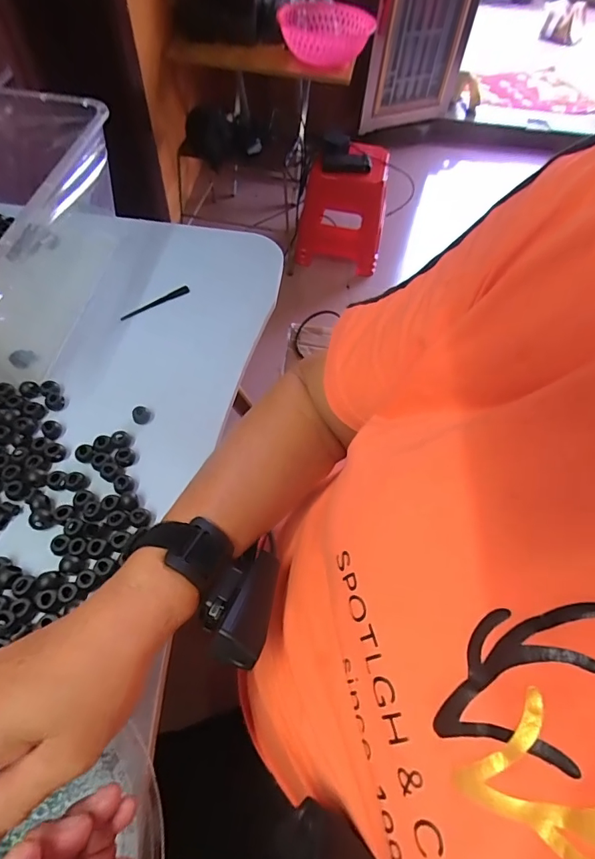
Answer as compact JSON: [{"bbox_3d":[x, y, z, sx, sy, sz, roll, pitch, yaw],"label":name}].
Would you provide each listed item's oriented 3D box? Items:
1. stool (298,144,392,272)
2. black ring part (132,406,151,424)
[{"bbox_3d":[0.156,-0.754,1.538,0.295,0.334,0.268,5,58,0],"label":"stool"},{"bbox_3d":[-0.156,-0.014,0.436,0.017,0.011,0.016,2,58,-3],"label":"black ring part"}]

